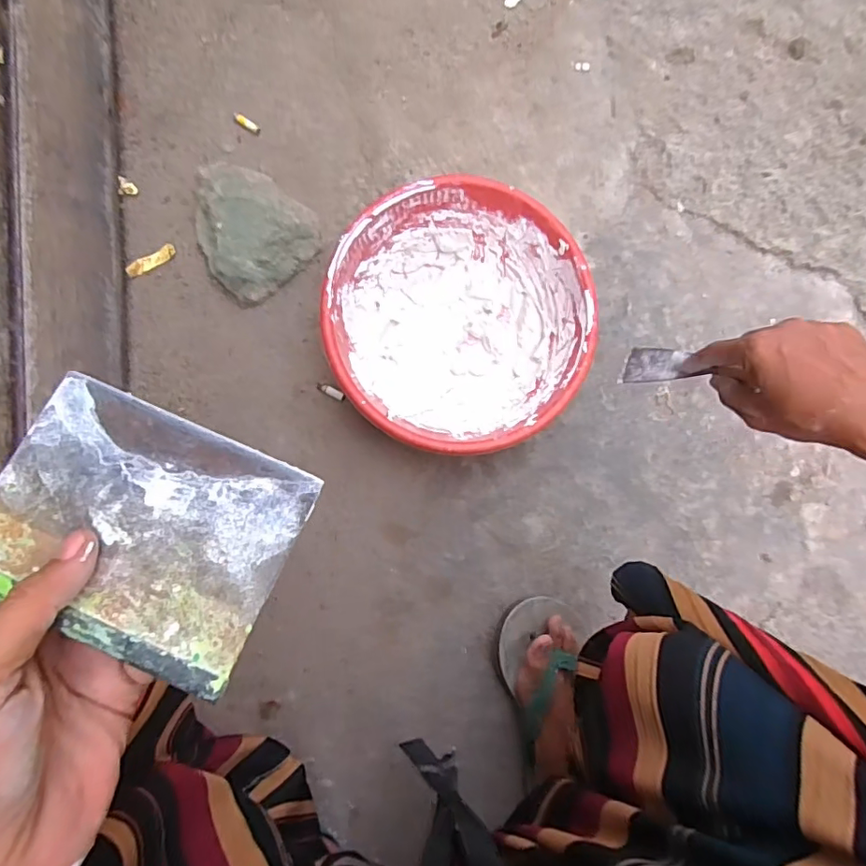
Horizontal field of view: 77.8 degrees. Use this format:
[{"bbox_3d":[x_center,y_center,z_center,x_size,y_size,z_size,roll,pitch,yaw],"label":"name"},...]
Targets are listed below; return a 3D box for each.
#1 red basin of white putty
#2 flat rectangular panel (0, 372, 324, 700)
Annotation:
[{"bbox_3d":[0.024,-0.108,0.547,0.244,0.101,0.249,0,84,-4],"label":"red basin of white putty"},{"bbox_3d":[-0.115,0.036,0.210,0.117,0.004,0.087,24,75,4],"label":"flat rectangular panel"}]

